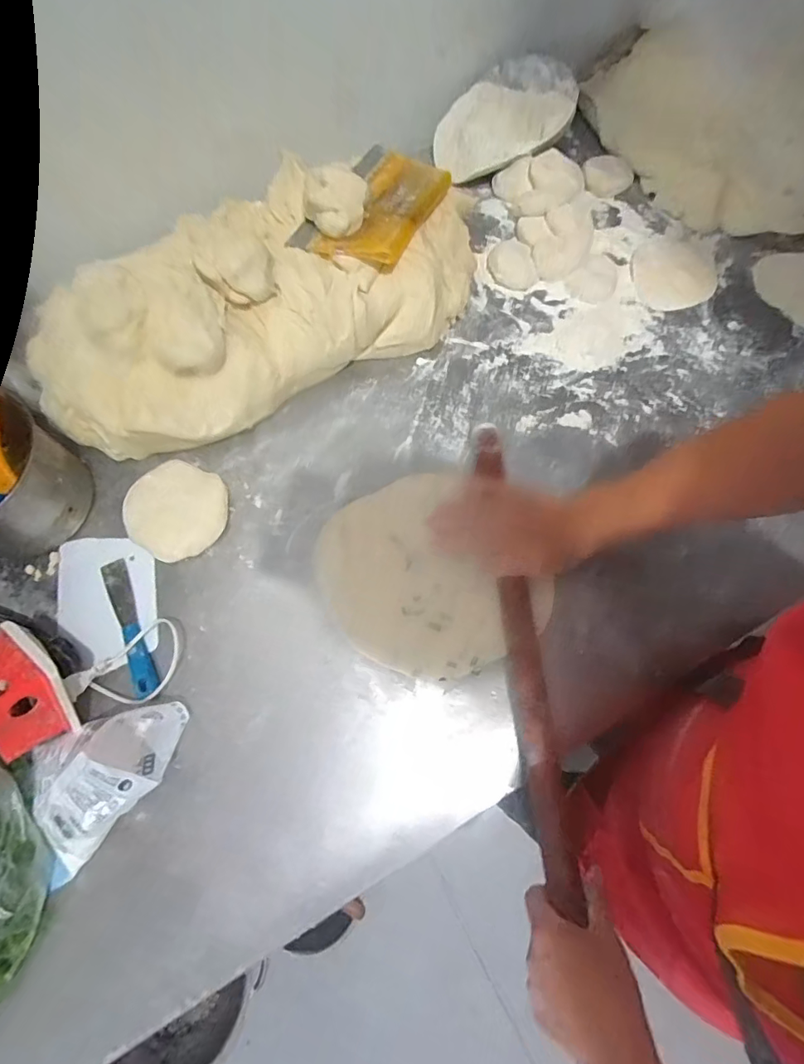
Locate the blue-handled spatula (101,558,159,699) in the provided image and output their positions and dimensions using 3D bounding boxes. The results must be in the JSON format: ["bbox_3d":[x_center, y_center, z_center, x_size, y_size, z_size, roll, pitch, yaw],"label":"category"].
[{"bbox_3d":[-0.274,0.094,0.484,0.025,0.011,0.147,-27,73,-8],"label":"blue-handled spatula"}]

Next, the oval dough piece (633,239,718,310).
[{"bbox_3d":[0.352,-0.334,0.617,0.107,0.008,0.111,2,71,2],"label":"oval dough piece"}]

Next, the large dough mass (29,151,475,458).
[{"bbox_3d":[-0.159,-0.272,0.553,0.530,0.136,0.234,-30,73,-9],"label":"large dough mass"}]

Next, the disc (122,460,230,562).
[{"bbox_3d":[-0.243,-0.025,0.519,0.105,0.028,0.105,0,71,1],"label":"disc"}]

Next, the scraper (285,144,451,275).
[{"bbox_3d":[-0.030,-0.373,0.547,0.127,0.031,0.180,25,74,9],"label":"scraper"}]

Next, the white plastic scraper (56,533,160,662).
[{"bbox_3d":[-0.309,0.067,0.501,0.105,0.008,0.133,-10,71,-2],"label":"white plastic scraper"}]

